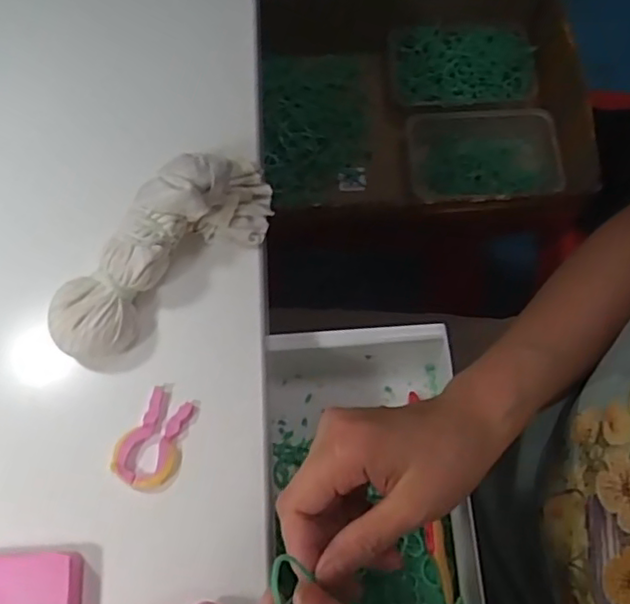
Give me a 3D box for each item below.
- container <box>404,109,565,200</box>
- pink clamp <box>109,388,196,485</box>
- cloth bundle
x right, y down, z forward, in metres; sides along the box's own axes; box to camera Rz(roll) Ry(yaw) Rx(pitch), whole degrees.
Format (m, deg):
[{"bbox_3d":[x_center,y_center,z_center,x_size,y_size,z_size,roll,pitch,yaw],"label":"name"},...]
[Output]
[{"bbox_3d":[0.190,-0.160,0.715,0.168,0.038,0.110,0,69,1],"label":"container"},{"bbox_3d":[-0.091,0.079,0.364,0.033,0.009,0.054,23,71,9],"label":"pink clamp"},{"bbox_3d":[-0.096,-0.036,0.386,0.161,0.051,0.067,-42,74,-14],"label":"cloth bundle"}]

